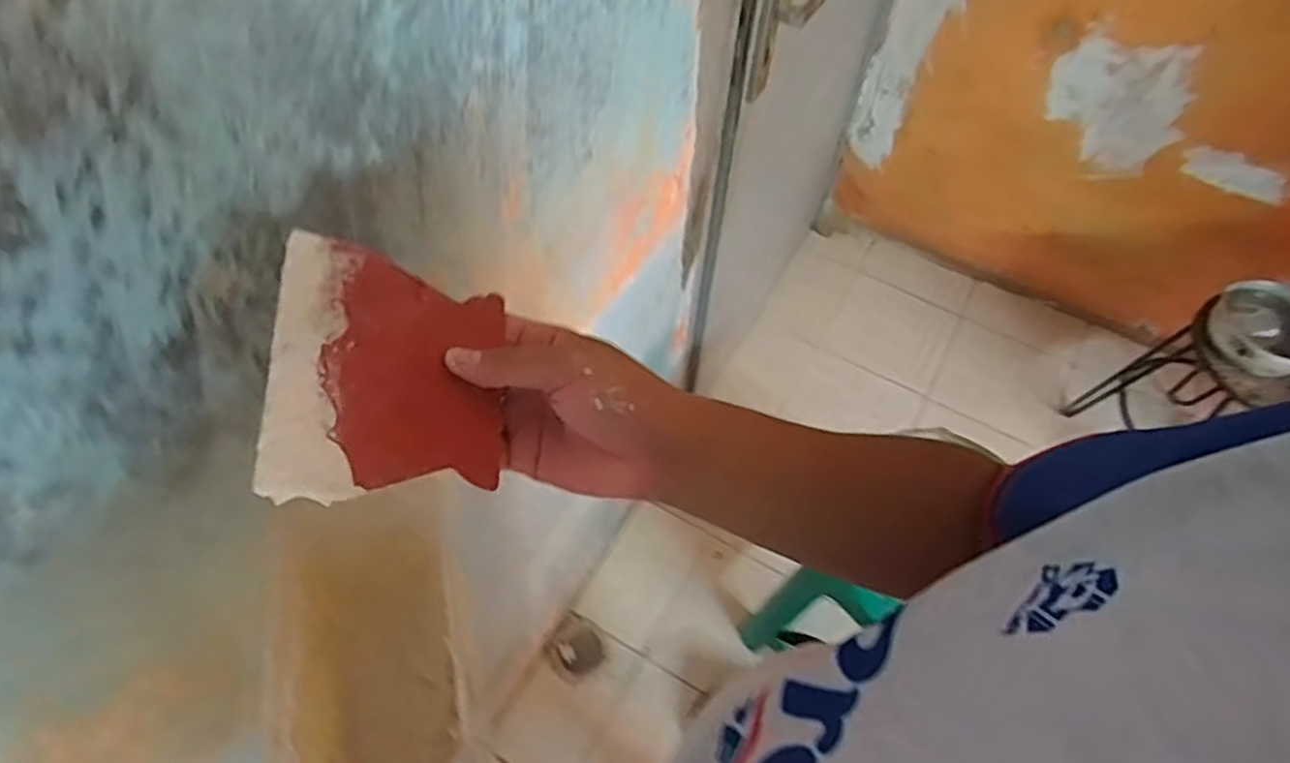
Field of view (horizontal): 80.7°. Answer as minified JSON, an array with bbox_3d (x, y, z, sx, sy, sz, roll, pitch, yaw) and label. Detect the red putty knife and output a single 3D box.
[{"bbox_3d":[-0.120,-0.004,0.366,0.108,0.005,0.123,9,67,-29],"label":"red putty knife"}]

